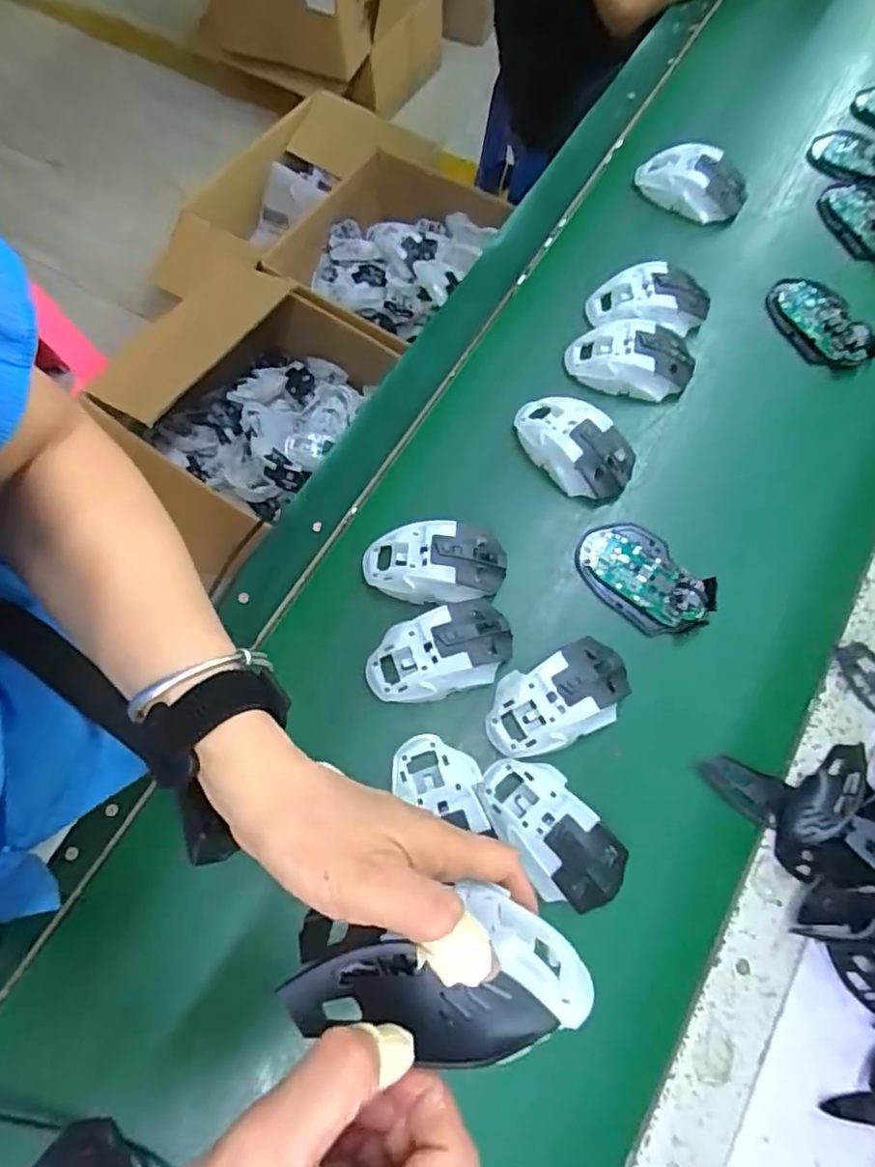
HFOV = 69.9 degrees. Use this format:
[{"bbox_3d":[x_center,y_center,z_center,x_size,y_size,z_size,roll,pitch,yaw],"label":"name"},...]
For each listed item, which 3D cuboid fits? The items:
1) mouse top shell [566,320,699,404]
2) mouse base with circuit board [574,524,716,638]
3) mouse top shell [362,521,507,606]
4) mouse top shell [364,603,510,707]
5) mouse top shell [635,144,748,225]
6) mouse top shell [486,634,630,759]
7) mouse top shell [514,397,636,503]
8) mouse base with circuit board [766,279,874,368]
[{"bbox_3d":[0.183,-0.210,0.588,0.115,0.036,0.067,0,69,2],"label":"mouse top shell"},{"bbox_3d":[0.171,-0.007,0.520,0.075,0.020,0.113,-39,73,-12],"label":"mouse base with circuit board"},{"bbox_3d":[-0.002,-0.015,0.518,0.120,0.035,0.072,-3,69,0],"label":"mouse top shell"},{"bbox_3d":[0.001,0.055,0.494,0.113,0.041,0.063,-15,70,-4],"label":"mouse top shell"},{"bbox_3d":[0.272,-0.429,0.668,0.110,0.039,0.055,31,73,12],"label":"mouse top shell"},{"bbox_3d":[0.091,0.088,0.478,0.113,0.038,0.064,-23,71,-7],"label":"mouse top shell"},{"bbox_3d":[0.120,-0.123,0.556,0.068,0.037,0.114,-41,74,-13],"label":"mouse top shell"},{"bbox_3d":[0.374,-0.258,0.608,0.063,0.020,0.109,-29,71,-9],"label":"mouse base with circuit board"}]

